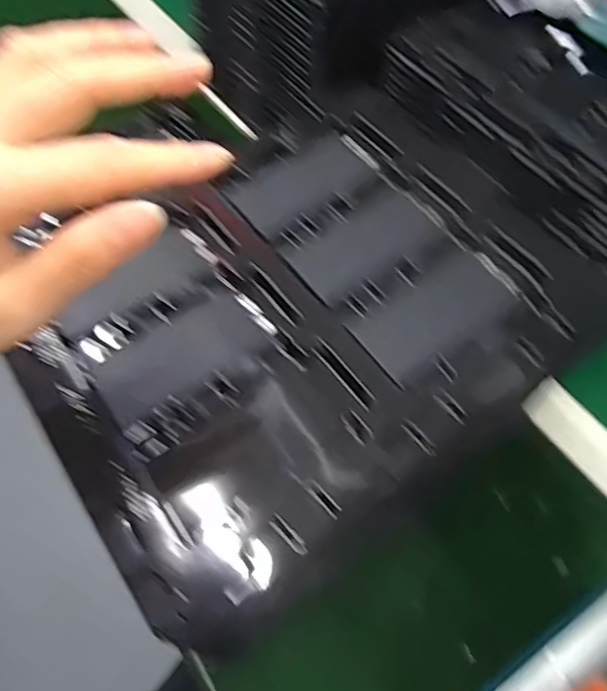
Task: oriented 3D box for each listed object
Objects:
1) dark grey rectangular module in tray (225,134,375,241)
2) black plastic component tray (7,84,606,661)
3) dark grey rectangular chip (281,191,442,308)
[{"bbox_3d":[0.000,-0.098,0.351,0.087,0.005,0.044,-35,64,-18],"label":"dark grey rectangular module in tray"},{"bbox_3d":[-0.011,-0.016,0.320,0.249,0.040,0.215,-31,63,-17],"label":"black plastic component tray"},{"bbox_3d":[0.034,-0.058,0.329,0.083,0.004,0.044,-33,64,-18],"label":"dark grey rectangular chip"}]

